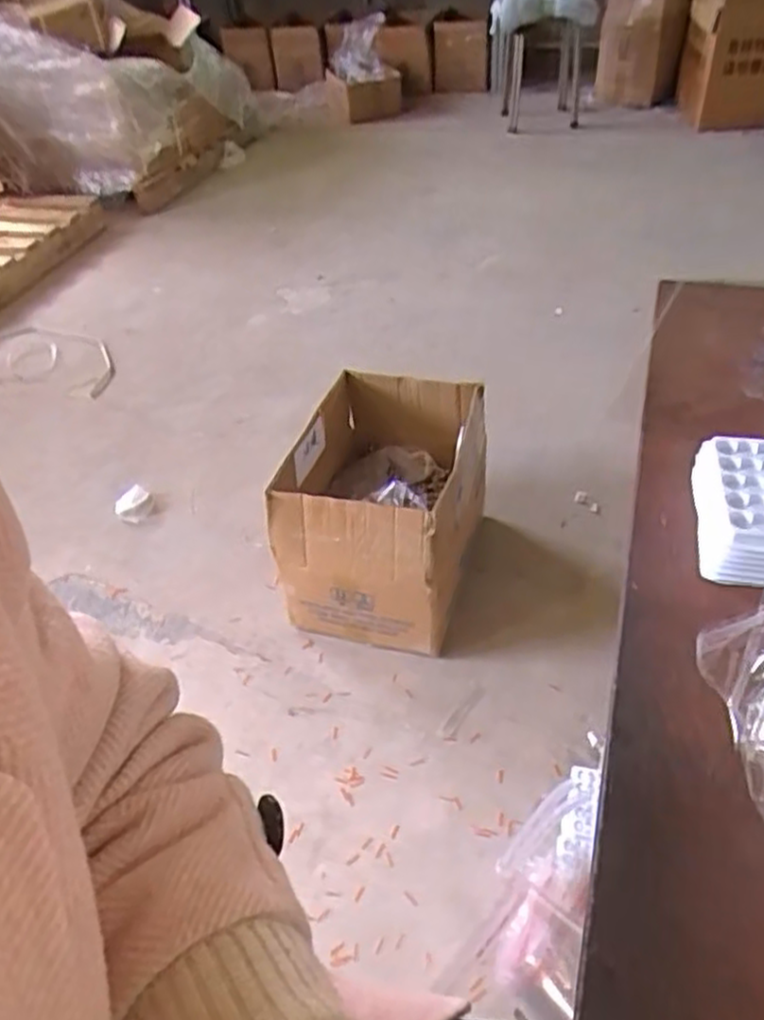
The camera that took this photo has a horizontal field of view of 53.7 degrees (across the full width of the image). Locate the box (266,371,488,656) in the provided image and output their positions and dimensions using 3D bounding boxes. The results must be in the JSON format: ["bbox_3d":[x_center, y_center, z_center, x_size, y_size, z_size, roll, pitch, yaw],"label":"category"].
[{"bbox_3d":[-0.001,-0.002,1.323,0.312,0.303,0.383,7,44,15],"label":"box"}]

